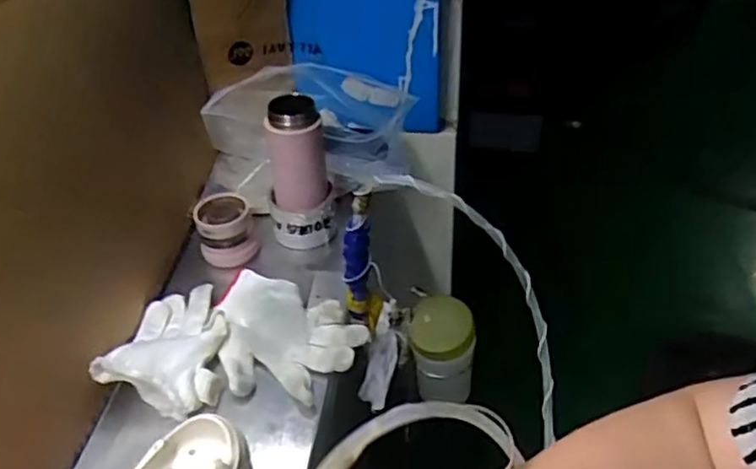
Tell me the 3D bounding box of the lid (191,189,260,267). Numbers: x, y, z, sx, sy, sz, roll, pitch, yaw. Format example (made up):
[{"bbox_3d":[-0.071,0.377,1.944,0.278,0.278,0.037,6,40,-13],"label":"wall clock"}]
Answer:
[{"bbox_3d":[-0.182,-0.006,0.794,0.065,0.066,0.065,-2,40,2],"label":"lid"}]

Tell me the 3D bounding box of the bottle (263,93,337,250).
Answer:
[{"bbox_3d":[-0.094,-0.071,0.783,0.076,0.175,0.063,-6,40,-2],"label":"bottle"}]

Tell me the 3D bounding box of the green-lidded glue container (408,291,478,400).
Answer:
[{"bbox_3d":[0.076,0.132,0.773,0.078,0.106,0.072,0,40,5],"label":"green-lidded glue container"}]

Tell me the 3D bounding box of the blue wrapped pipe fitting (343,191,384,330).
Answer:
[{"bbox_3d":[-0.017,0.027,0.654,0.034,0.180,0.028,-6,40,-3],"label":"blue wrapped pipe fitting"}]

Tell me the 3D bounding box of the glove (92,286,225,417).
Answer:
[{"bbox_3d":[-0.203,0.101,0.672,0.108,0.050,0.159,2,40,6],"label":"glove"}]

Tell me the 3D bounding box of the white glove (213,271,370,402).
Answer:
[{"bbox_3d":[-0.098,0.105,0.682,0.160,0.032,0.135,9,42,15],"label":"white glove"}]

